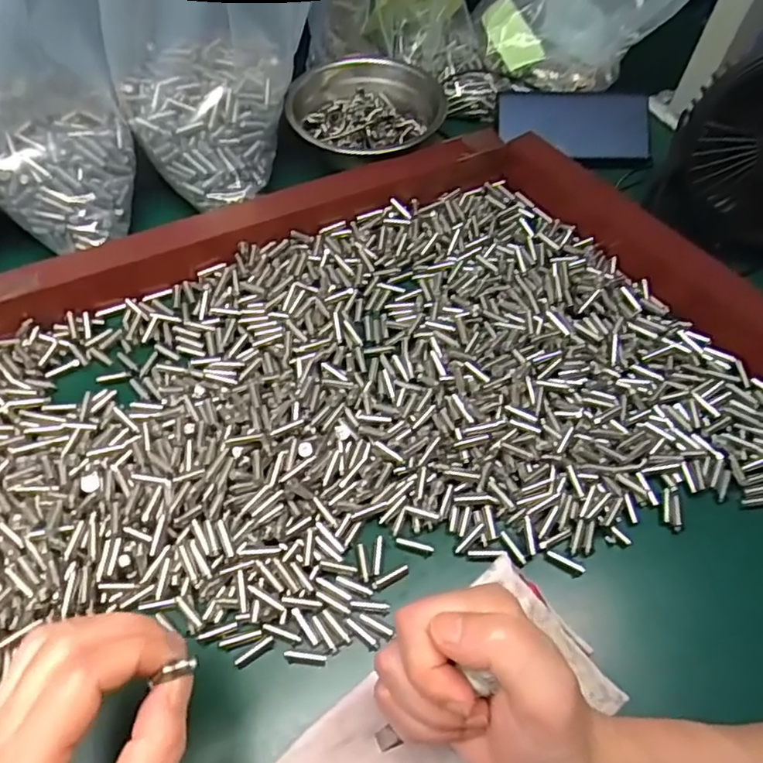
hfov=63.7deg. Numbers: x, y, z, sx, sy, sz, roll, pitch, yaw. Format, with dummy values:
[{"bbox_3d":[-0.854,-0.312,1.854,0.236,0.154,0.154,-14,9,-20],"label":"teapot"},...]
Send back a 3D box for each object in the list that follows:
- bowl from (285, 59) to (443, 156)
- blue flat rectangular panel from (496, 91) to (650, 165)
[{"bbox_3d":[-0.011,-0.227,0.514,0.116,0.035,0.116,0,59,0],"label":"bowl"},{"bbox_3d":[0.165,-0.222,0.525,0.128,0.012,0.081,4,59,3],"label":"blue flat rectangular panel"}]

